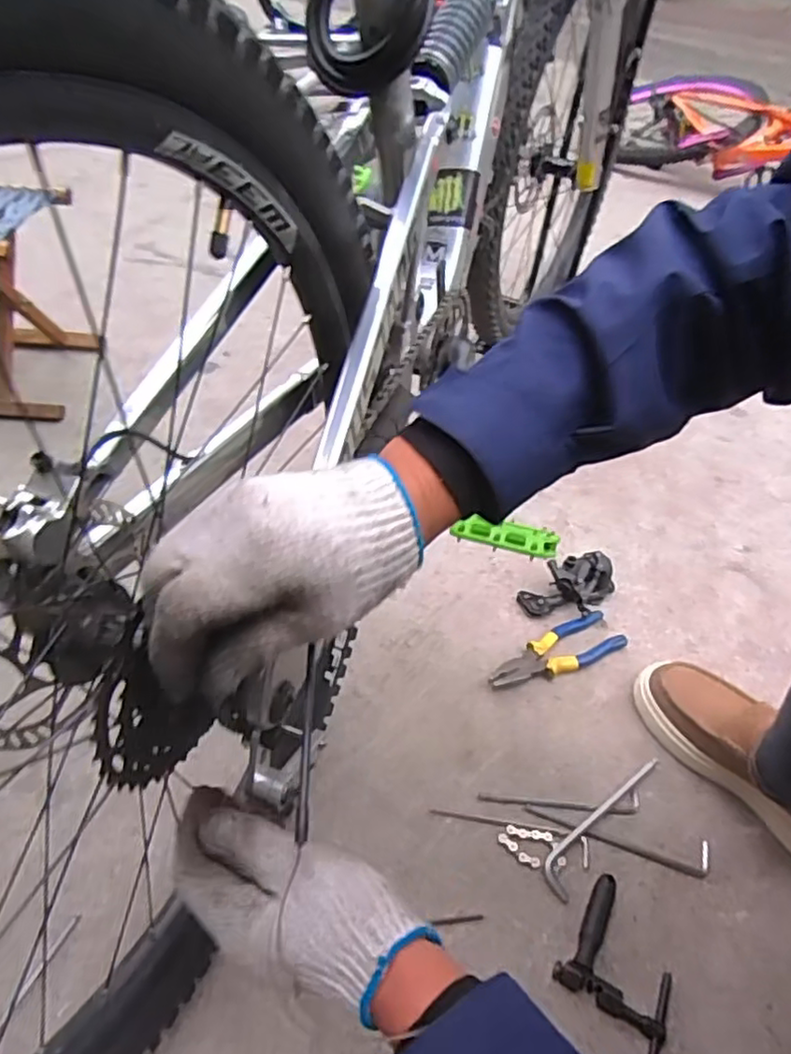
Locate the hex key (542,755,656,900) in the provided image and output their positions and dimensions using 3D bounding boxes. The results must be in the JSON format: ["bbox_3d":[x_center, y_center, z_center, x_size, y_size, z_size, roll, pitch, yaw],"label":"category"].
[{"bbox_3d":[0.215,0.301,0.664,0.187,0.008,0.034,-32,57,-32],"label":"hex key"}]

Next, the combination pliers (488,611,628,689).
[{"bbox_3d":[0.201,0.164,0.820,0.190,0.023,0.062,-19,50,-21],"label":"combination pliers"}]

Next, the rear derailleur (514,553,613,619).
[{"bbox_3d":[0.237,0.080,0.868,0.127,0.063,0.076,-25,52,-25],"label":"rear derailleur"}]

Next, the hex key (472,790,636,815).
[{"bbox_3d":[0.177,0.296,0.689,0.175,0.004,0.025,2,46,-6],"label":"hex key"}]

